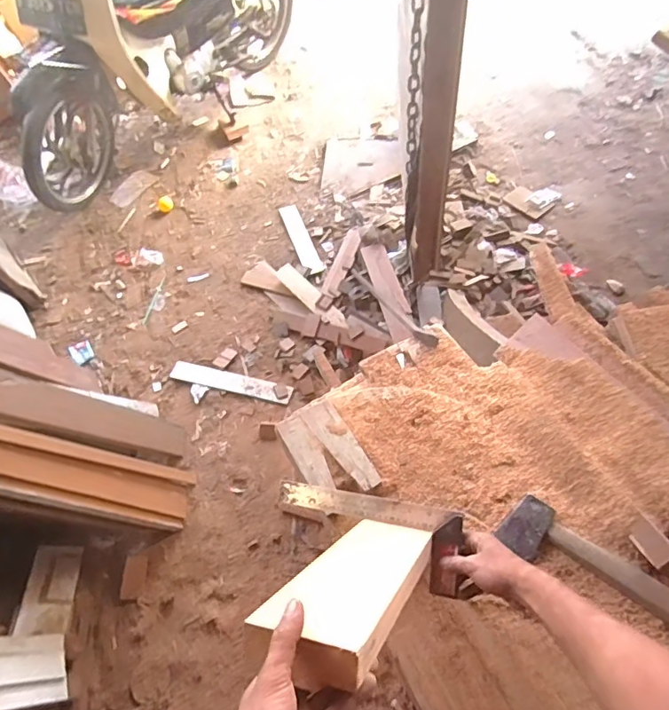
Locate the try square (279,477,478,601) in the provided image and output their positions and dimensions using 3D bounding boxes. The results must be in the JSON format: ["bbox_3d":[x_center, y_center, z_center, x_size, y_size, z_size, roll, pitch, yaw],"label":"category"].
[{"bbox_3d":[0.044,0.274,0.777,0.308,0.017,0.119,4,93,27],"label":"try square"}]

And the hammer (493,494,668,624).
[{"bbox_3d":[0.420,0.339,0.737,0.346,0.068,0.081,34,69,25],"label":"hammer"}]

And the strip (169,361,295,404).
[{"bbox_3d":[-0.368,0.097,1.755,0.453,0.011,0.070,12,61,15],"label":"strip"}]

